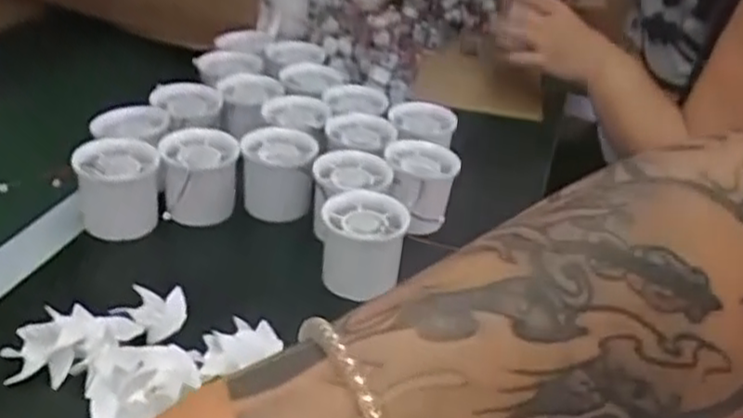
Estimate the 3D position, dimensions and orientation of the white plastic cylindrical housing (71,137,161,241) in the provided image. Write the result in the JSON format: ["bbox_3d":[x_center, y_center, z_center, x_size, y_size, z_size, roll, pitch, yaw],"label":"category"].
[{"bbox_3d":[-0.177,-0.013,0.520,0.053,0.055,0.052,4,31,-2],"label":"white plastic cylindrical housing"}]

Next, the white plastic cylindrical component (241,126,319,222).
[{"bbox_3d":[-0.070,-0.025,0.568,0.052,0.057,0.051,4,31,-2],"label":"white plastic cylindrical component"}]

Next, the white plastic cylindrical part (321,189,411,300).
[{"bbox_3d":[-0.005,0.024,0.498,0.053,0.054,0.050,4,31,-2],"label":"white plastic cylindrical part"}]

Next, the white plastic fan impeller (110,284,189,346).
[{"bbox_3d":[-0.131,0.061,0.446,0.040,0.014,0.040,4,31,-2],"label":"white plastic fan impeller"}]

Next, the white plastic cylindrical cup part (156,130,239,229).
[{"bbox_3d":[-0.126,-0.025,0.548,0.053,0.052,0.058,4,31,-2],"label":"white plastic cylindrical cup part"}]

